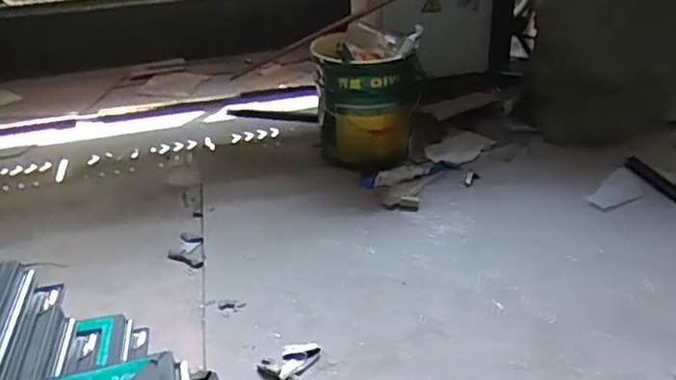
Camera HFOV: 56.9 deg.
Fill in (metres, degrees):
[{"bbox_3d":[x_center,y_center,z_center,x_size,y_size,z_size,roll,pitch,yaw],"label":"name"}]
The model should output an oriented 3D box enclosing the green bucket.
[{"bbox_3d":[0.076,-0.237,1.709,0.285,0.373,0.250,0,31,5],"label":"green bucket"}]

